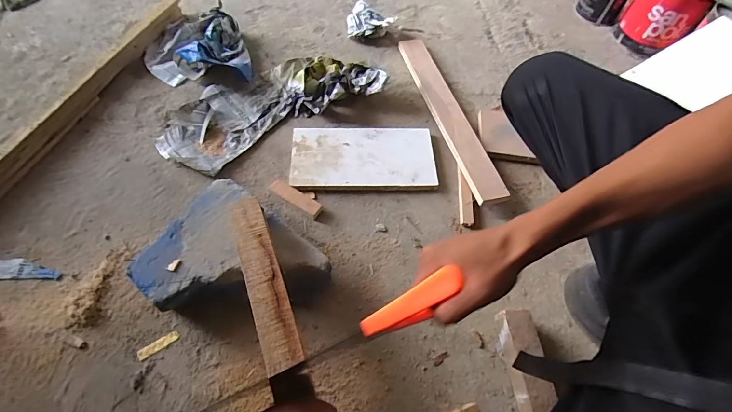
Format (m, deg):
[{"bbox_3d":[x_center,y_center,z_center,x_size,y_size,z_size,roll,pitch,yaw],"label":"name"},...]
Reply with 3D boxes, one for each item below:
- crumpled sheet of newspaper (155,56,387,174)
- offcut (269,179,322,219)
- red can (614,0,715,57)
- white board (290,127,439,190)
[{"bbox_3d":[-0.197,-0.213,0.759,0.437,0.058,0.198,-28,67,-18],"label":"crumpled sheet of newspaper"},{"bbox_3d":[-0.124,-0.014,0.670,0.103,0.019,0.030,31,63,13],"label":"offcut"},{"bbox_3d":[0.705,-0.467,0.910,0.130,0.158,0.141,11,61,2],"label":"red can"},{"bbox_3d":[-0.005,-0.092,0.731,0.268,0.021,0.138,0,61,-4],"label":"white board"}]

